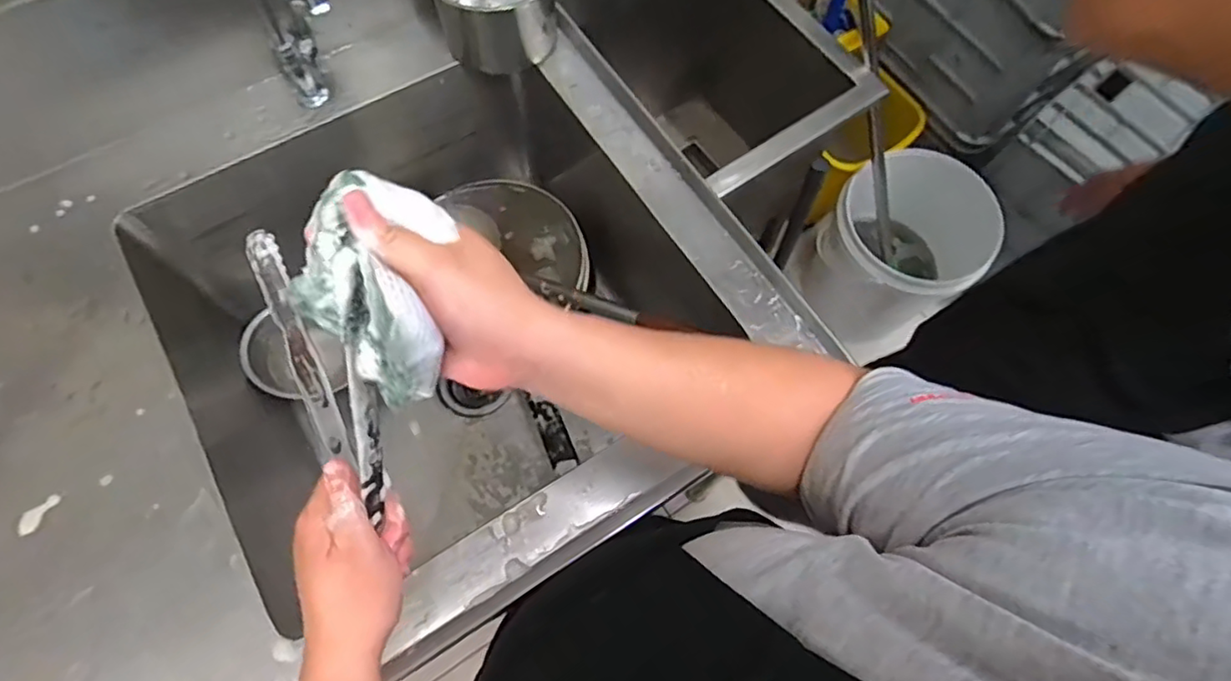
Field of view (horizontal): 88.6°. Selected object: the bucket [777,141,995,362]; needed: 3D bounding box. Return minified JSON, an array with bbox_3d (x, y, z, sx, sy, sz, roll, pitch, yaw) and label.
[{"bbox_3d":[0.572,-0.177,1.350,0.372,0.272,0.307,-34,74,-13],"label":"bucket"}]

